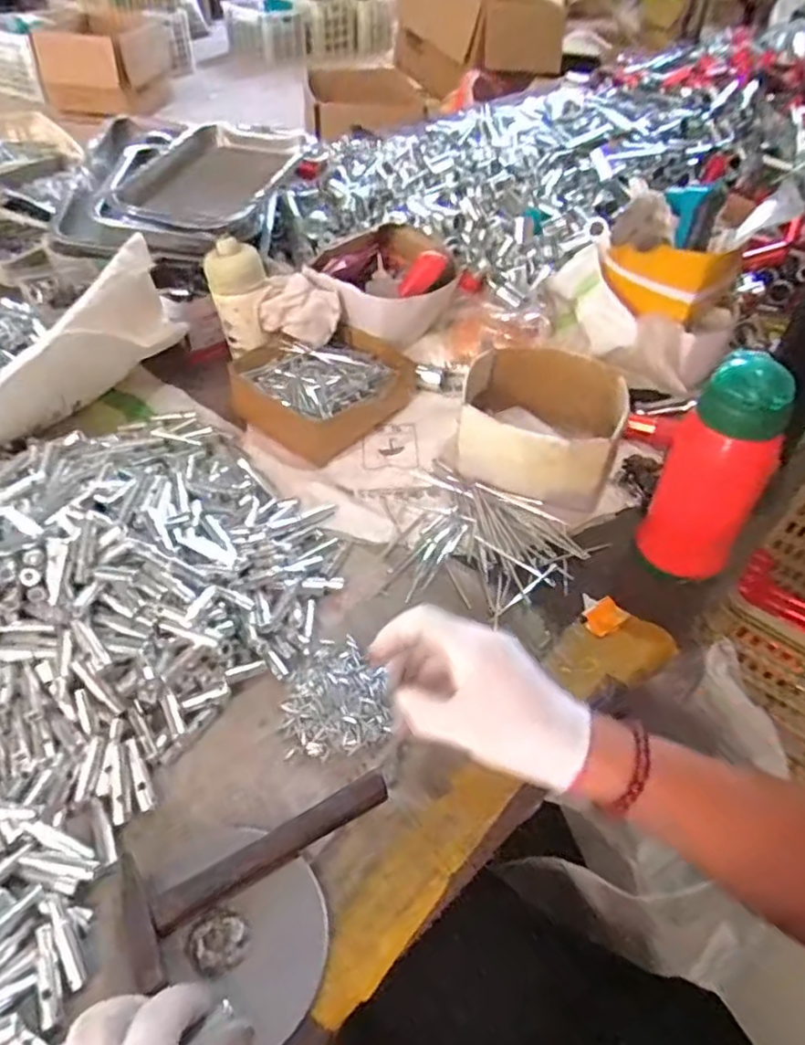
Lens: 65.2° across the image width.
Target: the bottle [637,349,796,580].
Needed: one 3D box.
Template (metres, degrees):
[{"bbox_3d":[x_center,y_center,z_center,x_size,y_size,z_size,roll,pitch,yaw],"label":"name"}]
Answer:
[{"bbox_3d":[0.259,-0.039,0.525,0.080,0.197,0.063,32,54,24],"label":"bottle"}]

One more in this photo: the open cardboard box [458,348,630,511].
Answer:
[{"bbox_3d":[0.150,-0.112,0.677,0.165,0.086,0.171,20,50,15],"label":"open cardboard box"}]

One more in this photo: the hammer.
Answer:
[{"bbox_3d":[-0.094,0.209,0.408,0.173,0.019,0.071,-26,54,-25],"label":"hammer"}]

